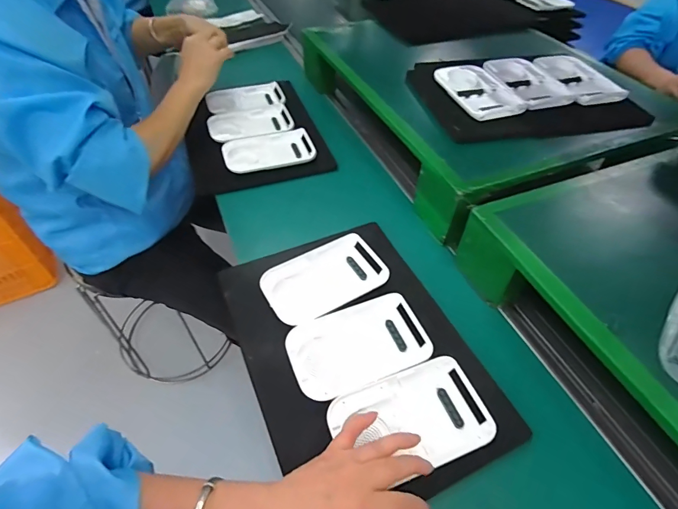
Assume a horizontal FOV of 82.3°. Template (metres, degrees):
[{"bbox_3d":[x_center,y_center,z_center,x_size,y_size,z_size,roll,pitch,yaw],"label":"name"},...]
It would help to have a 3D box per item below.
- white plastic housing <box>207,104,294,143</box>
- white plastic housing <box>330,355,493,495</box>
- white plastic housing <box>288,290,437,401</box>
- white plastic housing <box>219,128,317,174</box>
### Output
[{"bbox_3d":[-0.175,-0.259,0.762,0.158,0.014,0.104,-14,50,-17],"label":"white plastic housing"},{"bbox_3d":[0.075,0.169,0.401,0.156,0.016,0.095,-16,51,-14],"label":"white plastic housing"},{"bbox_3d":[0.023,0.105,0.456,0.158,0.014,0.100,-16,51,-18],"label":"white plastic housing"},{"bbox_3d":[-0.129,-0.190,0.705,0.160,0.018,0.108,-14,50,-17],"label":"white plastic housing"}]

